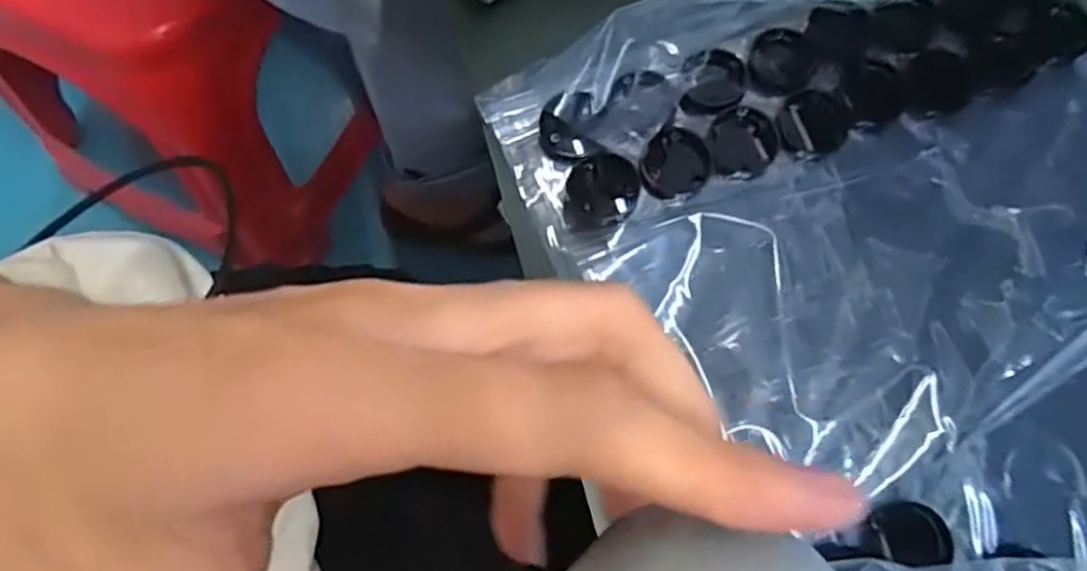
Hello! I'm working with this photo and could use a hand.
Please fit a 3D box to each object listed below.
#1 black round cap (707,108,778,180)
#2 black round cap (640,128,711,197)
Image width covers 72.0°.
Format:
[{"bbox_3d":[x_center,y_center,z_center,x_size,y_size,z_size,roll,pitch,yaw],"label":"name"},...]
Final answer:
[{"bbox_3d":[0.086,-0.061,0.322,0.031,0.005,0.031,0,75,-1],"label":"black round cap"},{"bbox_3d":[0.057,-0.051,0.316,0.027,0.005,0.029,2,76,-8],"label":"black round cap"}]

